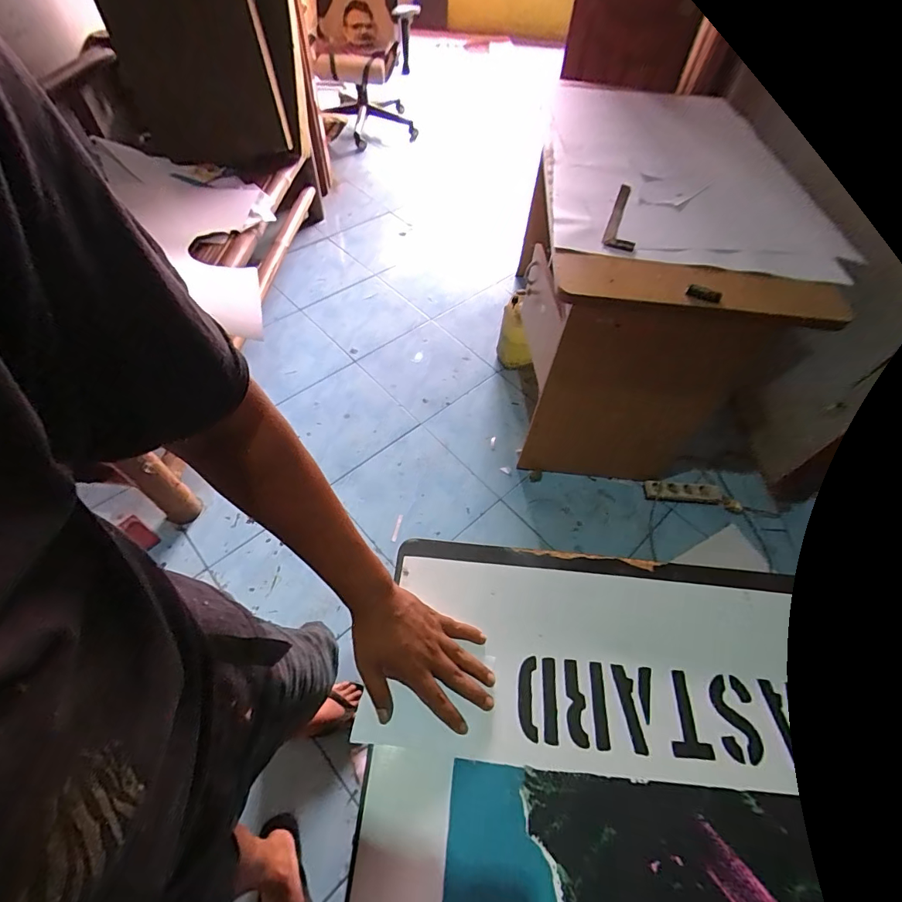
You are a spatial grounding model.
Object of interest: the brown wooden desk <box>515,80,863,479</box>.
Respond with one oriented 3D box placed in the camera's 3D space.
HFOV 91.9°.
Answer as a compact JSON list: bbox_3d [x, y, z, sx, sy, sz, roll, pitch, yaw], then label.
[{"bbox_3d":[0.500,-0.454,1.341,0.555,0.689,0.900,5,57,0],"label":"brown wooden desk"}]

